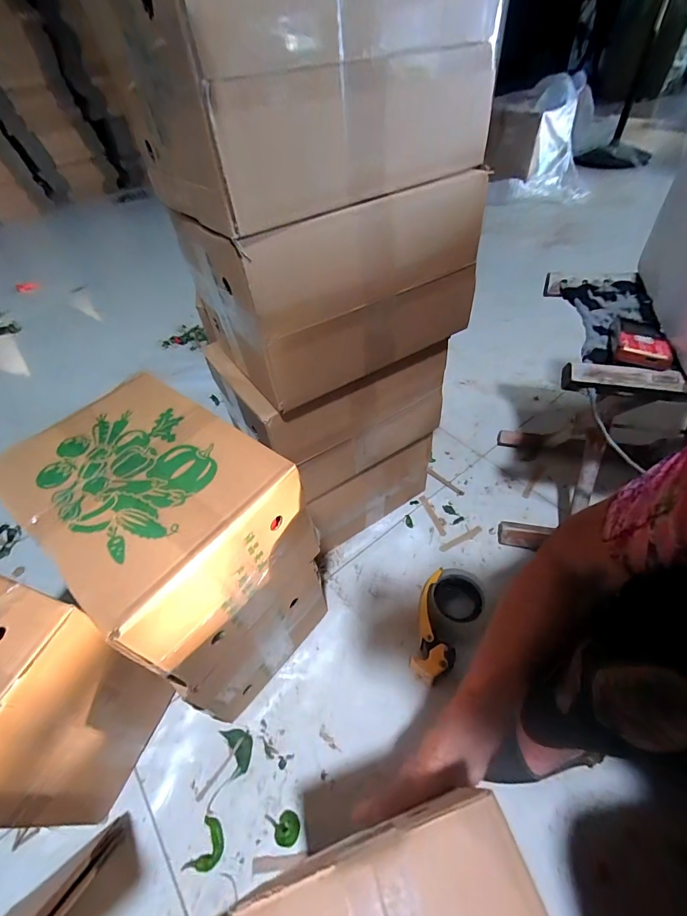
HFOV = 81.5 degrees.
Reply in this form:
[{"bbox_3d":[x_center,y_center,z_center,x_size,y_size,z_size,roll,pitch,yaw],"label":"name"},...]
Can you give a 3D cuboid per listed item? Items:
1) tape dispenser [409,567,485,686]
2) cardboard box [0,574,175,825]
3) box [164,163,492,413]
[{"bbox_3d":[0.151,0.253,0.622,0.088,0.068,0.177,28,57,27],"label":"tape dispenser"},{"bbox_3d":[-0.389,0.281,0.476,0.225,0.265,0.175,13,51,17],"label":"cardboard box"},{"bbox_3d":[-0.006,-0.227,0.486,0.324,0.176,0.198,-29,52,-19],"label":"box"}]

